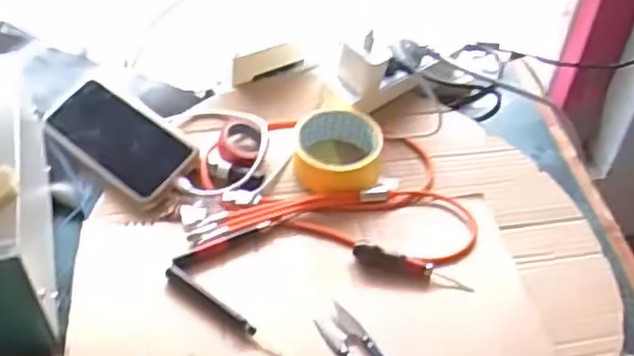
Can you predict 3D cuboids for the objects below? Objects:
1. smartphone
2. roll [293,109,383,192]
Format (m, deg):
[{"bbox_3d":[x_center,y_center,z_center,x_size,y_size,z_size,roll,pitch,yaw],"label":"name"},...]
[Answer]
[{"bbox_3d":[-0.202,-0.040,0.688,0.162,0.007,0.078,33,69,20],"label":"smartphone"},{"bbox_3d":[0.022,-0.033,0.691,0.086,0.046,0.099,2,44,-1],"label":"roll"}]

